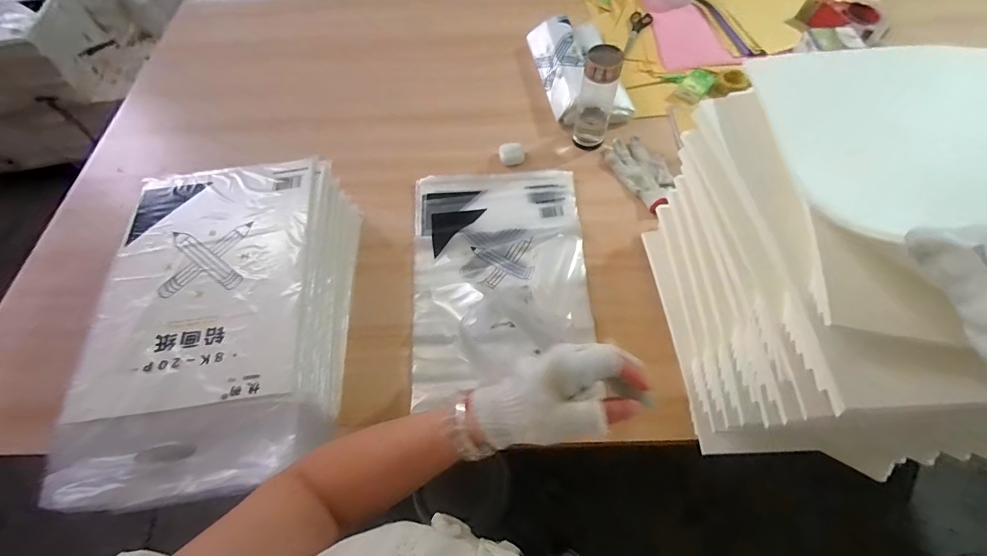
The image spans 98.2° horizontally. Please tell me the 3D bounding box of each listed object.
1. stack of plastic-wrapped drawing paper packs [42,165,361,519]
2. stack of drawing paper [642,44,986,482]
[{"bbox_3d":[-0.375,0.057,0.616,0.282,0.126,0.462,-5,61,-1],"label":"stack of plastic-wrapped drawing paper packs"},{"bbox_3d":[0.395,-0.008,0.509,0.304,0.316,0.383,4,61,4],"label":"stack of drawing paper"}]

